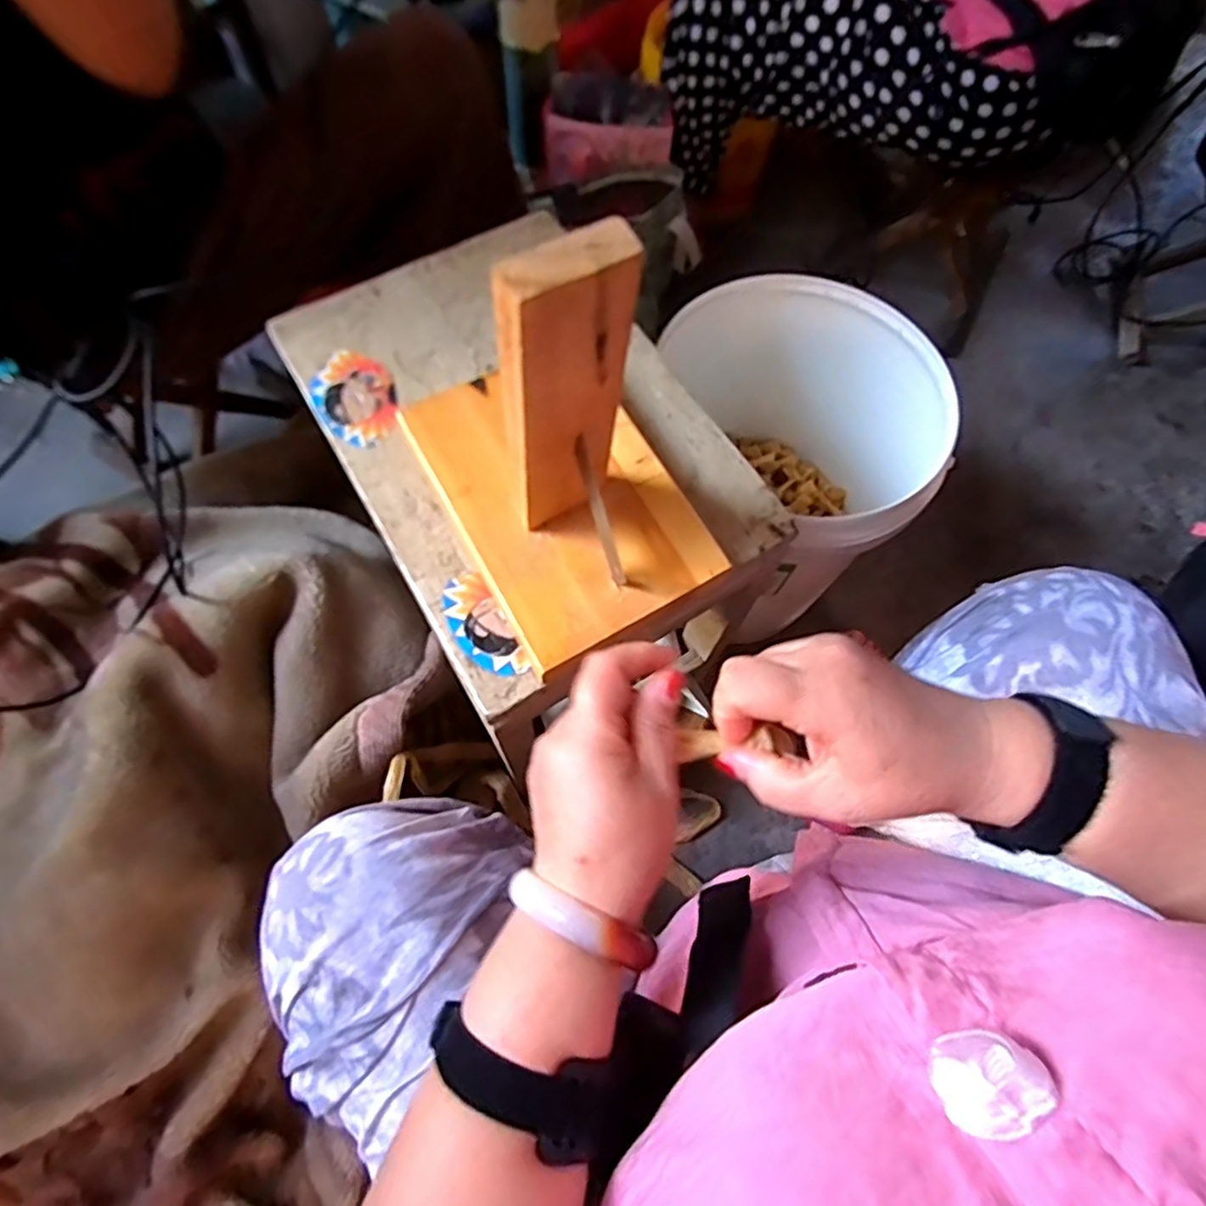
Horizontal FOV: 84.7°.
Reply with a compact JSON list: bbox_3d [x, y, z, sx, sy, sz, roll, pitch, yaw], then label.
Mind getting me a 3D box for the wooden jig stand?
[{"bbox_3d":[-0.028,-0.112,0.355,0.139,0.201,0.210,-27,70,-12],"label":"wooden jig stand"}]

